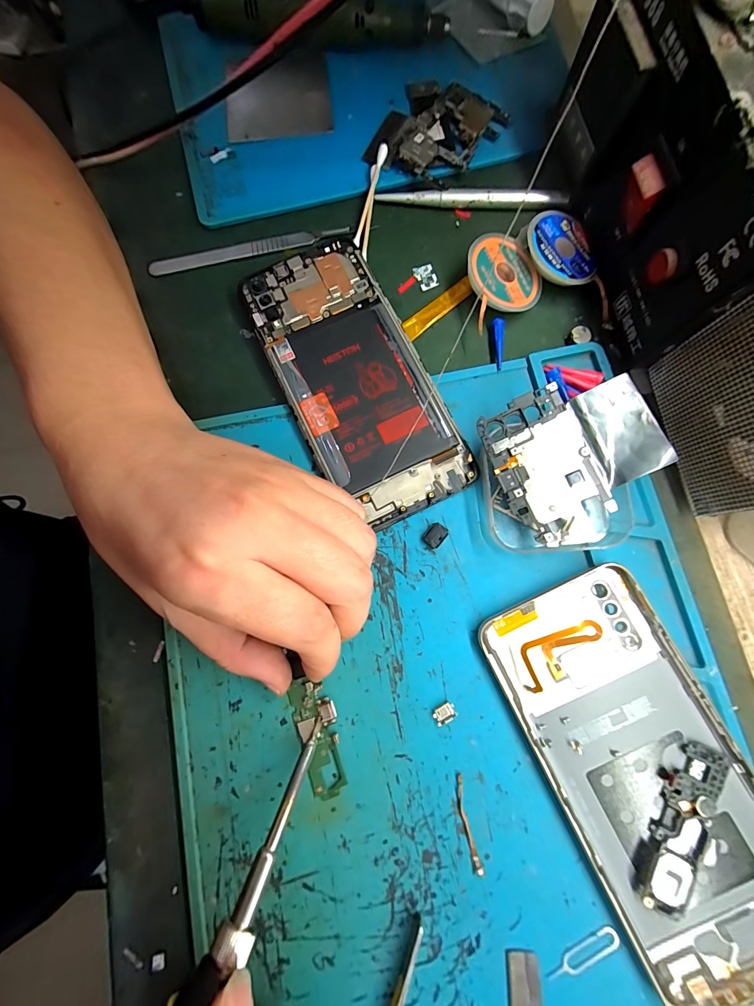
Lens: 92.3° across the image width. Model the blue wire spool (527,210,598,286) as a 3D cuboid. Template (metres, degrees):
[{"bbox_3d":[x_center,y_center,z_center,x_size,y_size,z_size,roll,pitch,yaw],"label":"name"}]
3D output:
[{"bbox_3d":[0.101,-0.140,0.199,0.040,0.013,0.041,0,79,1],"label":"blue wire spool"}]

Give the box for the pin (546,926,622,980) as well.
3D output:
[{"bbox_3d":[0.084,0.185,0.148,0.033,0.004,0.008,-28,73,-5],"label":"pin"}]

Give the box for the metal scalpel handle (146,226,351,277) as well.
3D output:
[{"bbox_3d":[-0.077,-0.151,0.217,0.118,0.004,0.010,-12,79,-2],"label":"metal scalpel handle"}]

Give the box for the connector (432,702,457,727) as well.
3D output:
[{"bbox_3d":[0.031,0.096,0.165,0.010,0.004,0.008,-21,79,-3],"label":"connector"}]

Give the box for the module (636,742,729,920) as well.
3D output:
[{"bbox_3d":[0.127,0.134,0.150,0.019,0.006,0.066,22,80,5],"label":"module"}]

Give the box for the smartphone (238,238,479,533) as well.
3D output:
[{"bbox_3d":[-0.012,-0.066,0.194,0.072,0.011,0.155,-26,80,-4],"label":"smartphone"}]

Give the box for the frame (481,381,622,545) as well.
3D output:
[{"bbox_3d":[0.078,-0.017,0.170,0.040,0.004,0.067,-25,86,6],"label":"frame"}]

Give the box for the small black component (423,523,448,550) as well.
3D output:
[{"bbox_3d":[0.029,0.016,0.181,0.009,0.004,0.012,40,82,8],"label":"small black component"}]

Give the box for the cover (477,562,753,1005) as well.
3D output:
[{"bbox_3d":[0.114,0.113,0.155,0.075,0.015,0.159,-26,80,-4],"label":"cover"}]

